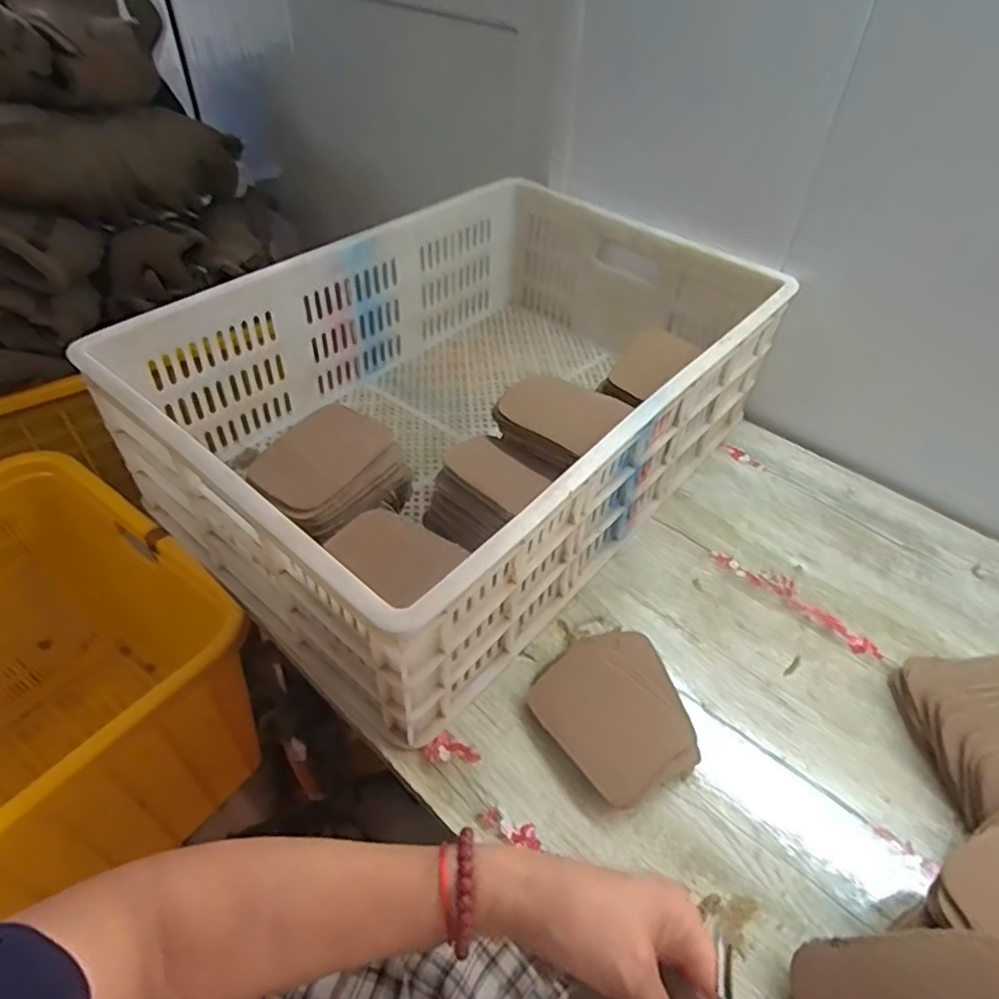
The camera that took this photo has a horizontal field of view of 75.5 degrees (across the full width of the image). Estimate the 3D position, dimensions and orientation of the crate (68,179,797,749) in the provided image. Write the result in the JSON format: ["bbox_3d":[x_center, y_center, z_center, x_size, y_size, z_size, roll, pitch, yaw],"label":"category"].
[{"bbox_3d":[-0.015,-0.124,0.693,0.421,0.194,0.619,33,52,26],"label":"crate"}]

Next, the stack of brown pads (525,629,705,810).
[{"bbox_3d":[0.103,0.169,0.530,0.126,0.023,0.128,-31,54,-29],"label":"stack of brown pads"}]

